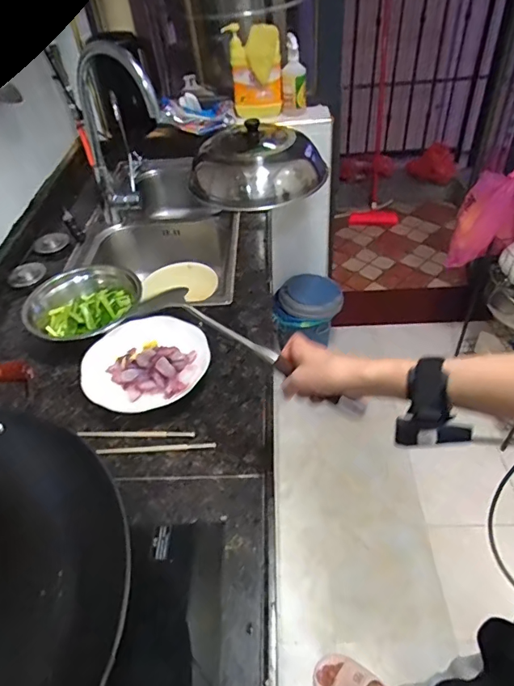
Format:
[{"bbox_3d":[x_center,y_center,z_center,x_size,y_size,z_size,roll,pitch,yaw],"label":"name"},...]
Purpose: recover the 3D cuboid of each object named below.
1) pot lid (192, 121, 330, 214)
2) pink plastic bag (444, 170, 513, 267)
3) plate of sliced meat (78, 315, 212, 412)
[{"bbox_3d":[-0.013,-0.497,1.297,0.293,0.150,0.307,29,54,32],"label":"pot lid"},{"bbox_3d":[0.746,-0.383,1.504,0.196,0.353,0.106,11,46,18],"label":"pink plastic bag"},{"bbox_3d":[-0.182,0.032,0.783,0.206,0.043,0.170,-28,47,-21],"label":"plate of sliced meat"}]

